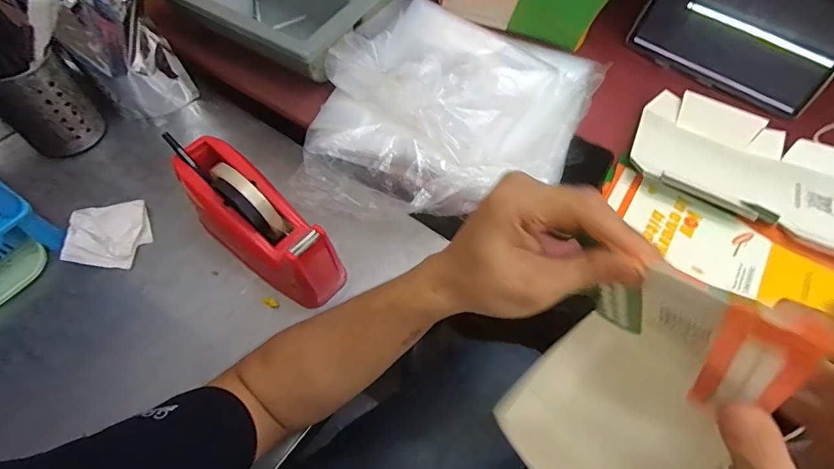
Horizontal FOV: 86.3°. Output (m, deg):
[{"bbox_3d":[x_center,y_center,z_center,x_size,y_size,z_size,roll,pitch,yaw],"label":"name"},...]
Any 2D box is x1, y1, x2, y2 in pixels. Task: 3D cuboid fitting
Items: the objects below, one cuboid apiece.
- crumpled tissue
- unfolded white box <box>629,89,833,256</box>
[{"bbox_3d":[-0.352,-0.005,0.509,0.073,0.036,0.084,4,59,0],"label":"crumpled tissue"},{"bbox_3d":[0.432,-0.067,0.549,0.312,0.042,0.161,25,61,12],"label":"unfolded white box"}]

